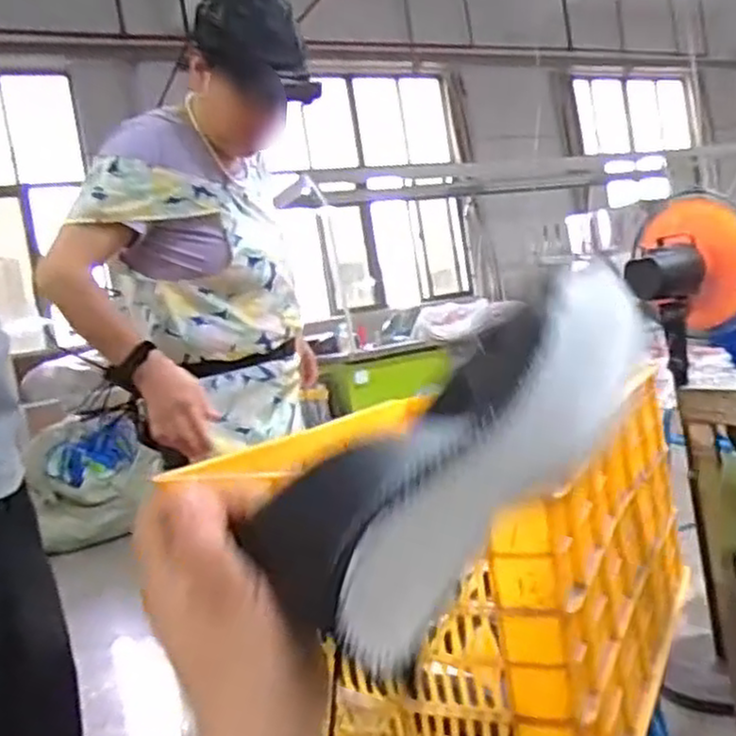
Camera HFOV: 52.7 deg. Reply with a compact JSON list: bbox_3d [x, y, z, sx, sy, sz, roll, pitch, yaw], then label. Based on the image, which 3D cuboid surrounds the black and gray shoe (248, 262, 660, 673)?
[{"bbox_3d":[0.058,0.032,0.374,0.076,0.089,0.277,-6,21,47],"label":"black and gray shoe"}]

